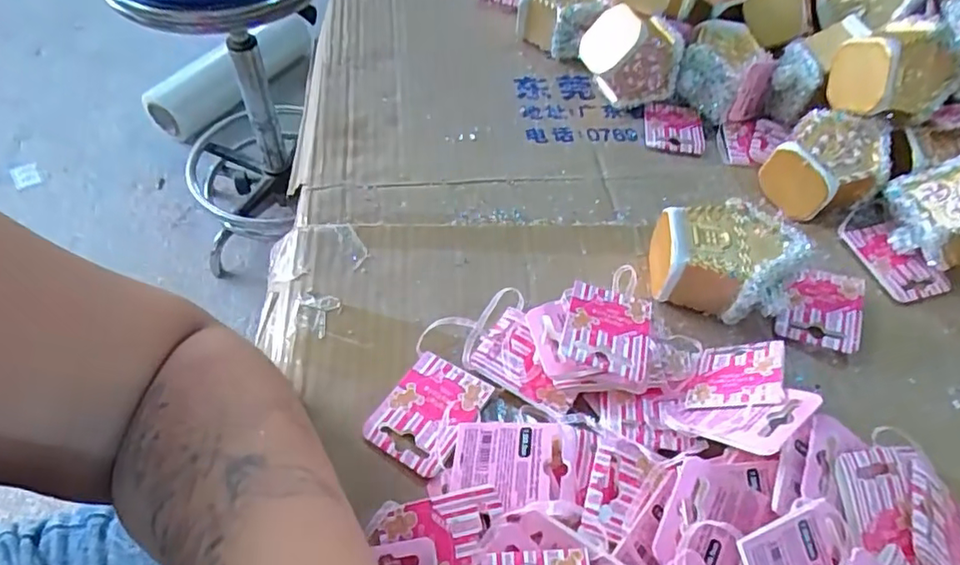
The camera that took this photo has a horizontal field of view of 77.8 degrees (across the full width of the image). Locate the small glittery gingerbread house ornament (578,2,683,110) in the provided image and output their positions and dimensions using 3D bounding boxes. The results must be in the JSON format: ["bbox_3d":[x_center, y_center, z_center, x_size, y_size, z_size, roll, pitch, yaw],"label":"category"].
[{"bbox_3d":[0.123,-0.183,0.483,0.075,0.070,0.052,-15,56,-15],"label":"small glittery gingerbread house ornament"}]

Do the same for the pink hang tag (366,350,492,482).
[{"bbox_3d":[-0.027,0.067,0.313,0.048,0.005,0.059,25,56,20],"label":"pink hang tag"}]

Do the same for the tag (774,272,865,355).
[{"bbox_3d":[0.212,0.015,0.368,0.046,0.006,0.059,16,57,19],"label":"tag"}]

